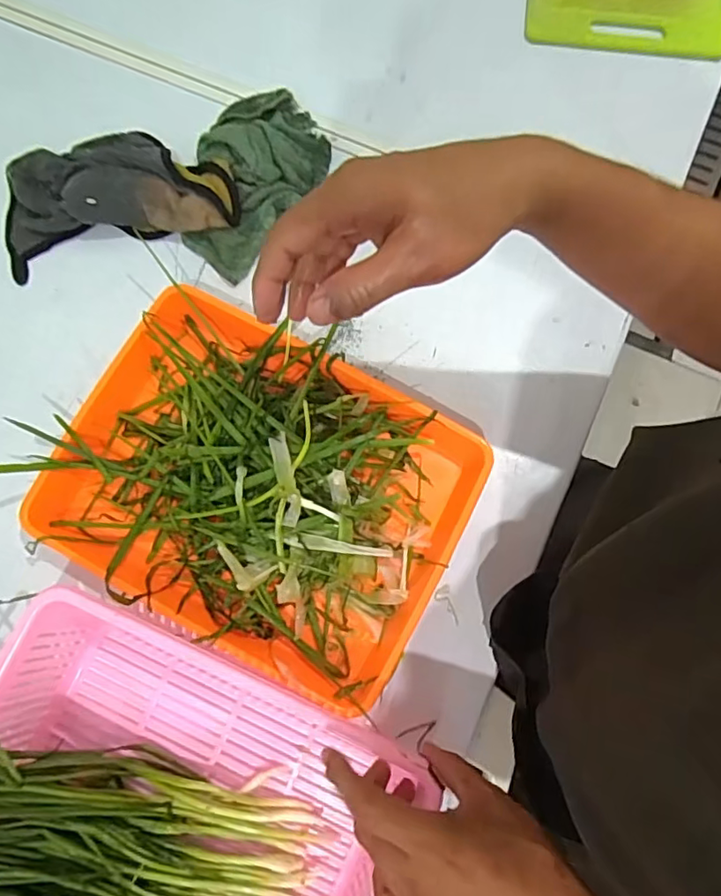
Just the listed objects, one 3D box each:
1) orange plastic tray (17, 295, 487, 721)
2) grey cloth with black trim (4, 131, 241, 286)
[{"bbox_3d":[-0.083,0.030,0.461,0.319,0.056,0.240,26,80,7],"label":"orange plastic tray"},{"bbox_3d":[-0.234,-0.248,0.536,0.219,0.037,0.125,-13,78,-2],"label":"grey cloth with black trim"}]

